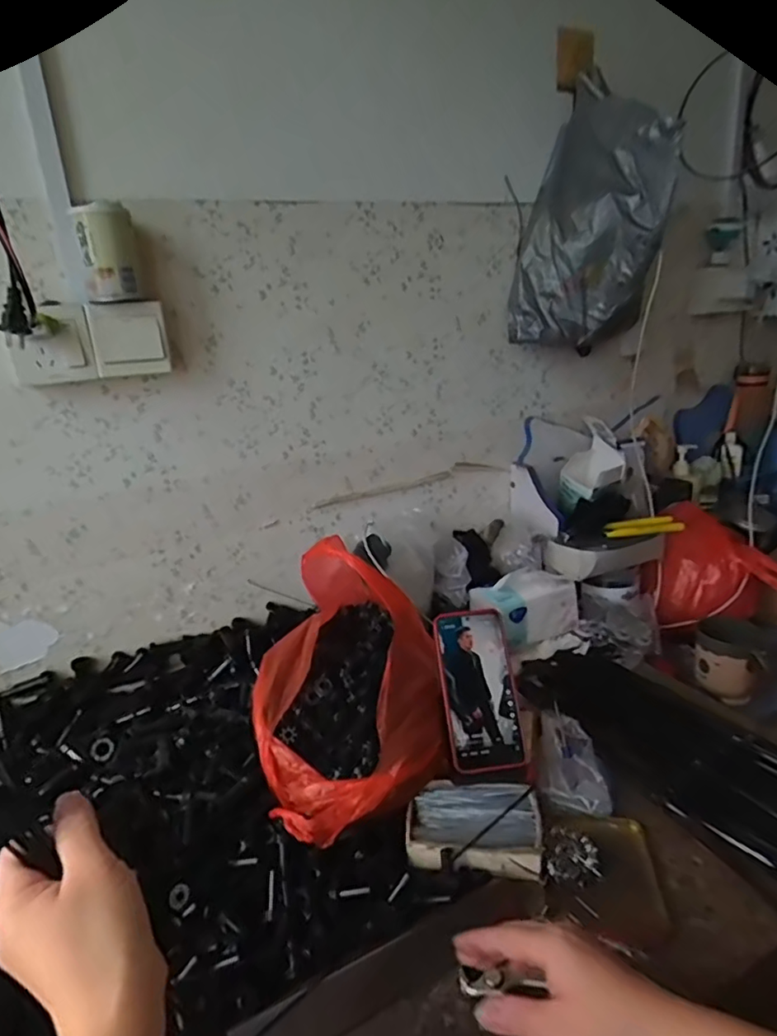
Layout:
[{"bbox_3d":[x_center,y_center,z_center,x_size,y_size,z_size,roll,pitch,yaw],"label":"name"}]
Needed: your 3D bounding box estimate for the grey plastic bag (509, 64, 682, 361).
[{"bbox_3d":[0.294,-0.454,0.882,0.220,0.339,0.239,-3,18,14],"label":"grey plastic bag"}]

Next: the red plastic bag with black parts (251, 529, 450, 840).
[{"bbox_3d":[-0.045,0.182,0.633,0.203,0.225,0.274,-9,17,-6],"label":"red plastic bag with black parts"}]

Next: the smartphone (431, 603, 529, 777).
[{"bbox_3d":[0.098,0.183,0.618,0.078,0.163,0.012,-8,-19,-1],"label":"smartphone"}]

